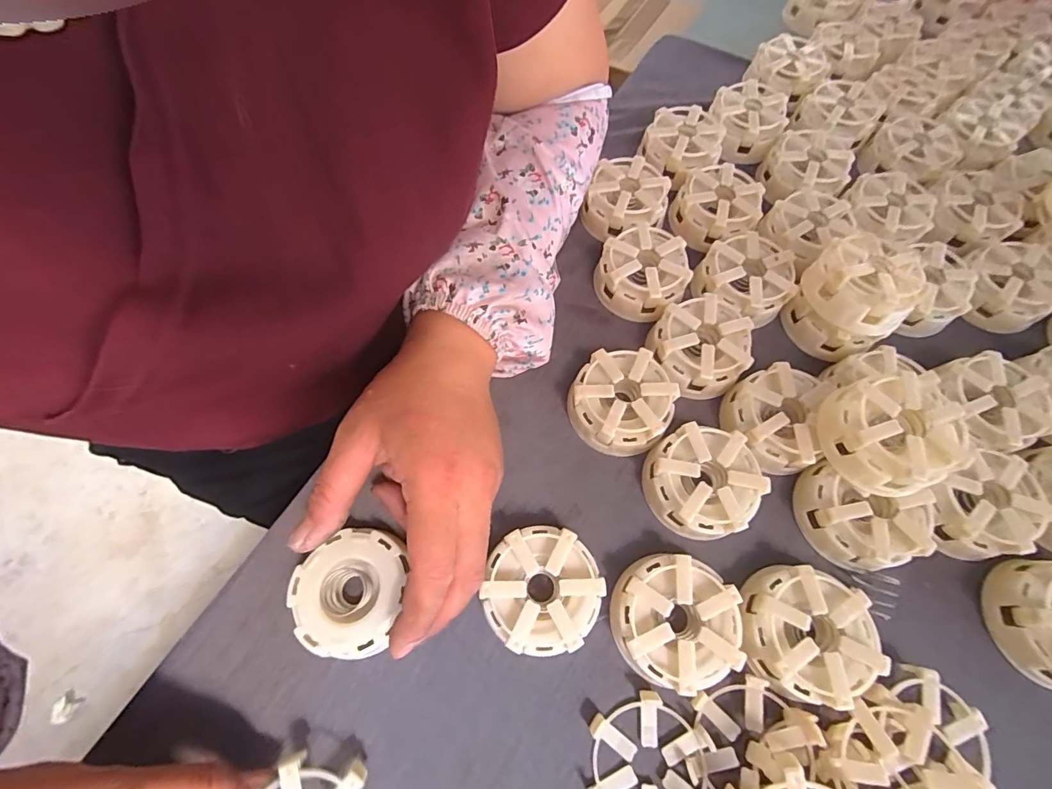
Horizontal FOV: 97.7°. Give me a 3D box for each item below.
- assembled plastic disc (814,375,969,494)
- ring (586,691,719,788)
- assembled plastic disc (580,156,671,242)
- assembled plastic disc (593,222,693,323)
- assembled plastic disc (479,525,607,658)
[{"bbox_3d":[0.208,0.024,0.259,0.064,0.034,0.061,0,63,0],"label":"assembled plastic disc"},{"bbox_3d":[0.062,0.185,0.226,0.064,0.015,0.056,-21,65,-10],"label":"ring"},{"bbox_3d":[0.080,-0.154,0.361,0.058,0.029,0.066,21,65,10],"label":"assembled plastic disc"},{"bbox_3d":[0.084,-0.090,0.336,0.063,0.030,0.066,0,63,0],"label":"assembled plastic disc"},{"bbox_3d":[0.009,0.105,0.249,0.061,0.025,0.062,0,63,0],"label":"assembled plastic disc"}]

